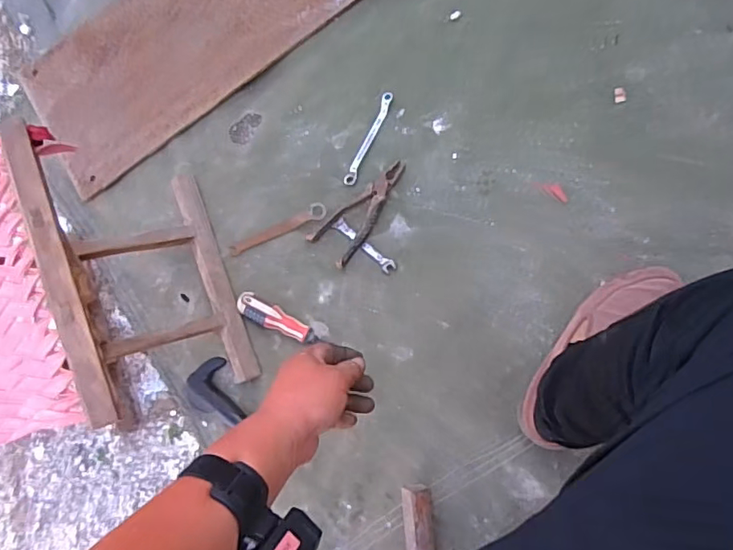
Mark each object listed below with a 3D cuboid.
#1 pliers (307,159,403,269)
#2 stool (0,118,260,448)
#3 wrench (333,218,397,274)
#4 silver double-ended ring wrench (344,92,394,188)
[{"bbox_3d":[-0.002,-0.089,0.766,0.063,0.020,0.165,45,95,12],"label":"pliers"},{"bbox_3d":[-0.354,0.034,0.701,0.266,0.323,0.305,-22,83,10],"label":"stool"},{"bbox_3d":[-0.002,-0.042,0.772,0.106,0.006,0.020,43,95,12],"label":"wrench"},{"bbox_3d":[0.003,-0.194,0.781,0.016,0.004,0.141,26,91,13],"label":"silver double-ended ring wrench"}]

